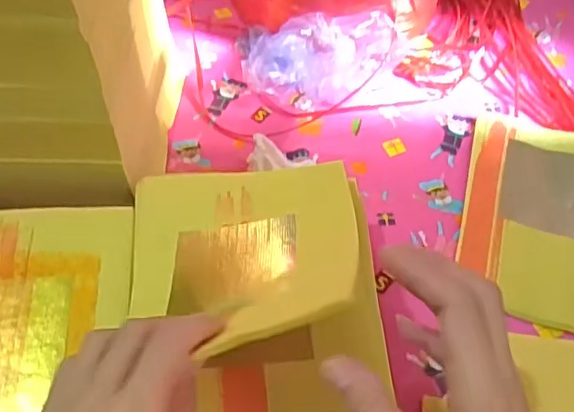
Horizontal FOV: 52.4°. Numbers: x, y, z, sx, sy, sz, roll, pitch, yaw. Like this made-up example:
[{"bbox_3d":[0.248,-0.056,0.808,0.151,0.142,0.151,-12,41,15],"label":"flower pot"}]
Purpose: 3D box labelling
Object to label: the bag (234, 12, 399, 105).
[{"bbox_3d":[0.033,-0.166,0.640,0.177,0.065,0.097,7,53,0],"label":"bag"}]

